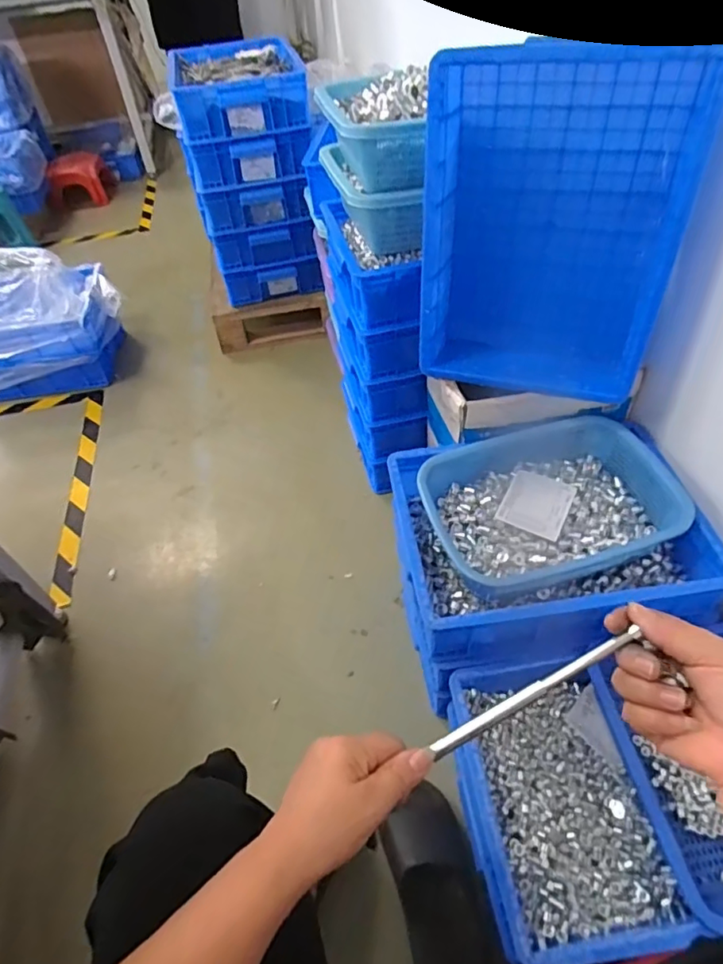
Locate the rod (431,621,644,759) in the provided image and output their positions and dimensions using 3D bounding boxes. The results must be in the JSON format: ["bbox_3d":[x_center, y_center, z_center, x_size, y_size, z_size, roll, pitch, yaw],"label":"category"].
[{"bbox_3d":[0.121,0.151,0.390,0.164,0.010,0.010,-34,51,6],"label":"rod"}]

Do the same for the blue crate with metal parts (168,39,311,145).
[{"bbox_3d":[-0.308,-0.989,1.368,0.311,0.113,0.391,-12,49,-6],"label":"blue crate with metal parts"}]

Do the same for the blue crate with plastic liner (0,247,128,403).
[{"bbox_3d":[-0.931,-0.432,1.507,0.512,0.330,0.328,-21,51,-14],"label":"blue crate with plastic liner"}]

